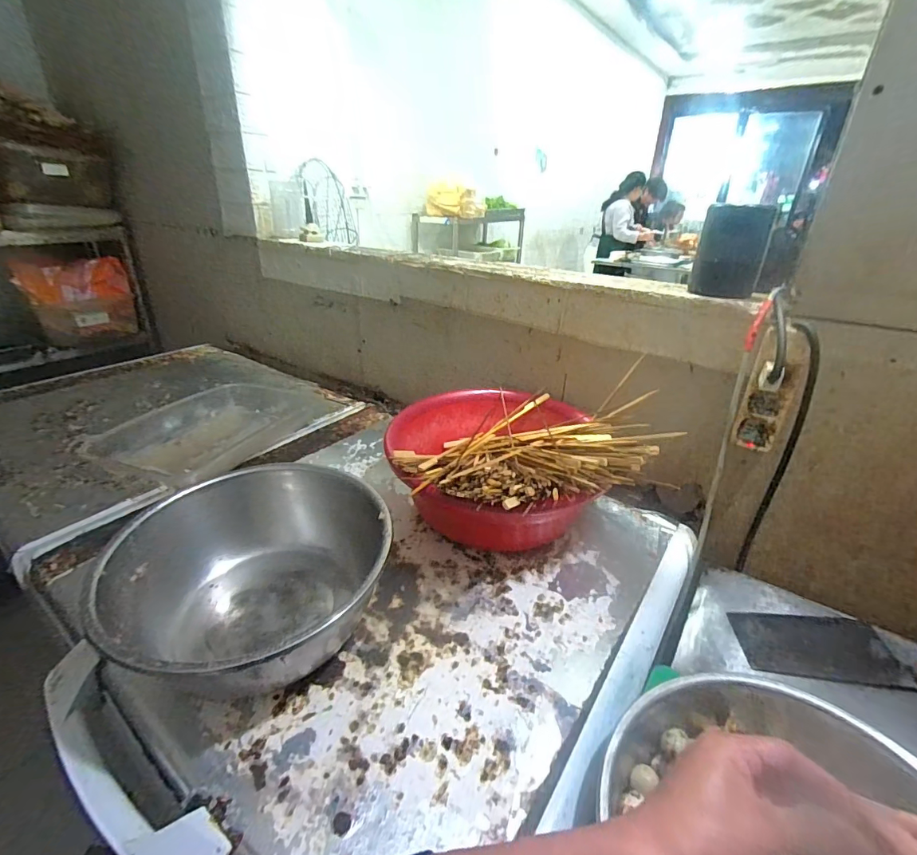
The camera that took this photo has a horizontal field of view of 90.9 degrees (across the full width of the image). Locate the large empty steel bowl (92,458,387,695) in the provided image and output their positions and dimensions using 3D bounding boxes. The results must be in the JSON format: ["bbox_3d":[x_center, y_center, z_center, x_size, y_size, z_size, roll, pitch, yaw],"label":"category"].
[{"bbox_3d":[-0.238,0.183,0.536,0.297,0.126,0.260,18,31,28],"label":"large empty steel bowl"}]

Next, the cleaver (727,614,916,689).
[{"bbox_3d":[0.552,0.307,0.630,0.294,0.034,0.112,7,27,8],"label":"cleaver"}]

